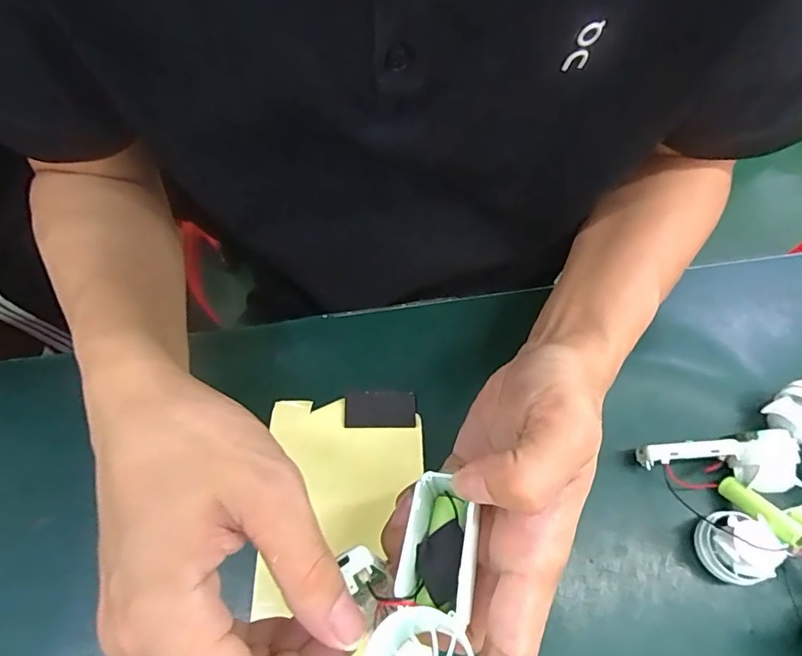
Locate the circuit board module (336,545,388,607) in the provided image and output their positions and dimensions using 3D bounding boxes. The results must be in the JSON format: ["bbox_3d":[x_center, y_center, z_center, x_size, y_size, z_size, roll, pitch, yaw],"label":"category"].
[{"bbox_3d":[-0.015,0.097,0.194,0.013,0.004,0.019,-32,67,-13],"label":"circuit board module"}]

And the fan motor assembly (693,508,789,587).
[{"bbox_3d":[0.205,0.133,0.293,0.036,0.036,0.039,26,68,14],"label":"fan motor assembly"}]

